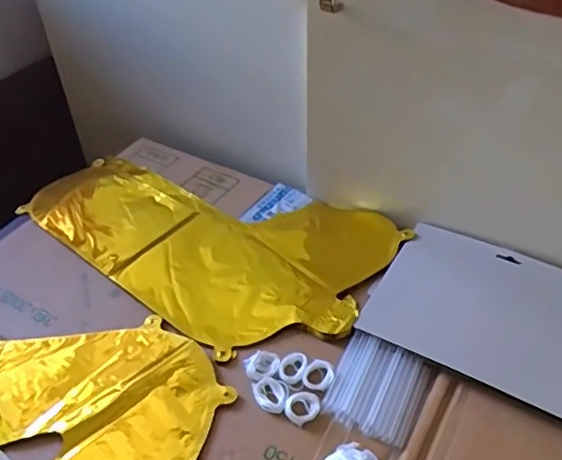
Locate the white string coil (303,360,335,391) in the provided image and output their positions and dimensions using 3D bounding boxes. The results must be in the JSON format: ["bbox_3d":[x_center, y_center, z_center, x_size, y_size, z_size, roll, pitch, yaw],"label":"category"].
[{"bbox_3d":[0.032,0.121,0.490,0.025,0.004,0.029,3,43,5],"label":"white string coil"}]

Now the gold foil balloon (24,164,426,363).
[{"bbox_3d":[-0.092,0.003,0.632,0.397,0.018,0.223,23,48,24],"label":"gold foil balloon"}]

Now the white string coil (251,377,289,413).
[{"bbox_3d":[-0.008,0.133,0.478,0.031,0.004,0.027,15,45,17],"label":"white string coil"}]

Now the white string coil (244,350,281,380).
[{"bbox_3d":[-0.016,0.114,0.499,0.029,0.004,0.028,-1,43,1],"label":"white string coil"}]

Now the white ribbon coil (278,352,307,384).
[{"bbox_3d":[0.010,0.116,0.496,0.022,0.004,0.031,12,44,13],"label":"white ribbon coil"}]

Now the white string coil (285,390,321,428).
[{"bbox_3d":[0.017,0.142,0.470,0.028,0.004,0.025,-33,51,-29],"label":"white string coil"}]

